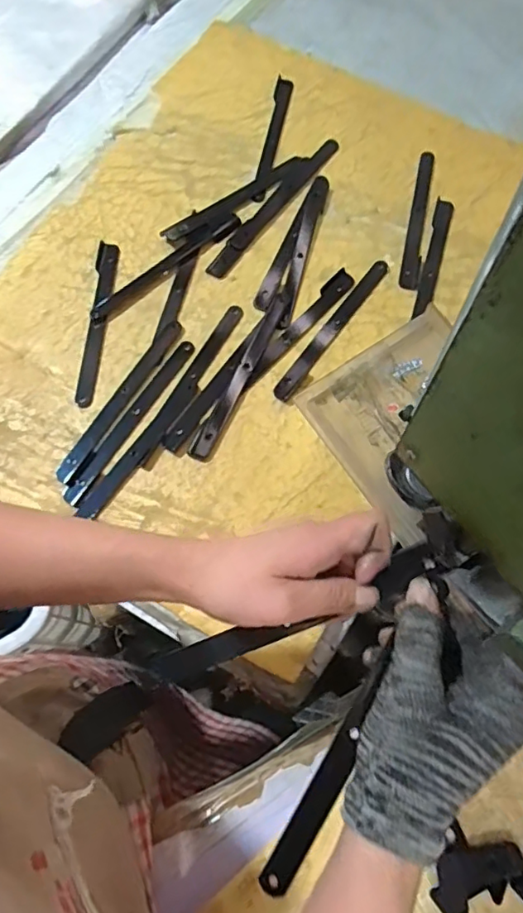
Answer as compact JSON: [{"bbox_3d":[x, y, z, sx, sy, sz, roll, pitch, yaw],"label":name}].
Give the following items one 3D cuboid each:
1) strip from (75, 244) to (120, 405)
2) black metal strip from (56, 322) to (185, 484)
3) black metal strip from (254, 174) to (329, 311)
[{"bbox_3d":[-0.188,-0.158,0.631,0.024,0.008,0.218,0,69,2],"label":"strip"},{"bbox_3d":[-0.152,-0.064,0.596,0.021,0.007,0.213,30,73,12],"label":"black metal strip"},{"bbox_3d":[0.041,-0.265,0.666,0.023,0.005,0.216,21,72,9],"label":"black metal strip"}]

